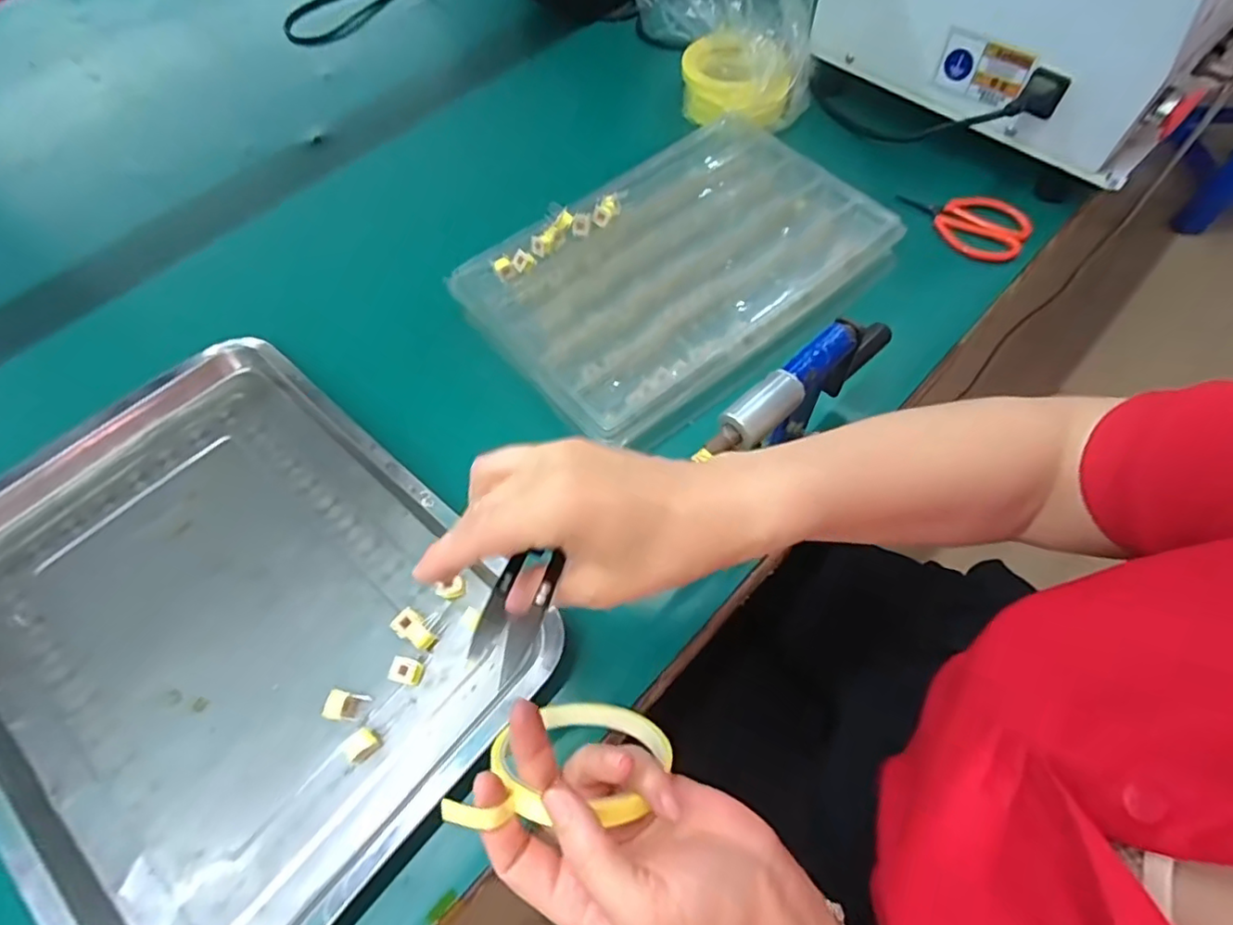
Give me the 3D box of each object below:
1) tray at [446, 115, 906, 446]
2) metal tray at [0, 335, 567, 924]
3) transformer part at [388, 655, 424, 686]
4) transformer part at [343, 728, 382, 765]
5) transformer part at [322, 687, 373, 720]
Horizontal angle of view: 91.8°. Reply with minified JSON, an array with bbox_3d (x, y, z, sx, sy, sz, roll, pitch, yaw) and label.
[{"bbox_3d":[0.049,-0.165,0.504,0.324,0.043,0.214,-36,66,-17],"label":"tray"},{"bbox_3d":[-0.260,0.097,0.392,0.391,0.029,0.287,38,68,20],"label":"metal tray"},{"bbox_3d":[-0.130,0.131,0.373,0.017,0.015,0.015,13,62,8],"label":"transformer part"},{"bbox_3d":[-0.150,0.168,0.353,0.017,0.016,0.013,-40,68,-19],"label":"transformer part"},{"bbox_3d":[-0.164,0.149,0.366,0.025,0.012,0.016,11,62,7],"label":"transformer part"}]

